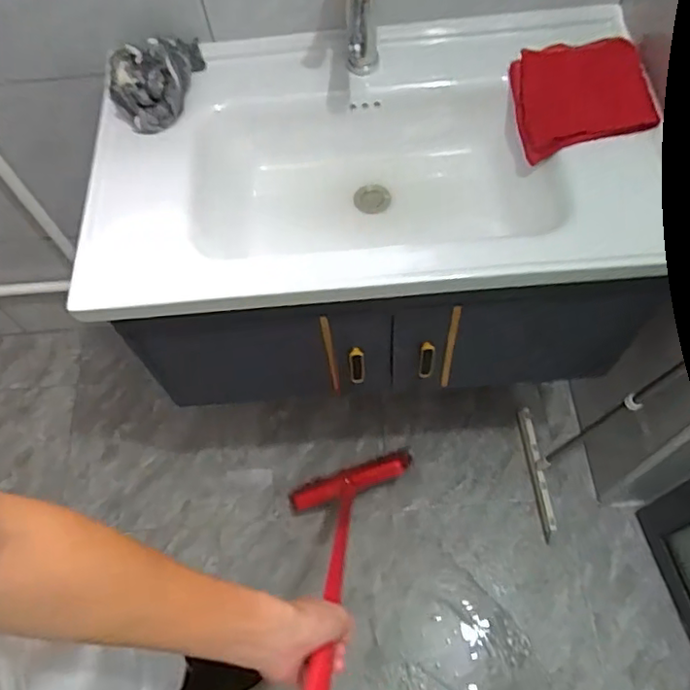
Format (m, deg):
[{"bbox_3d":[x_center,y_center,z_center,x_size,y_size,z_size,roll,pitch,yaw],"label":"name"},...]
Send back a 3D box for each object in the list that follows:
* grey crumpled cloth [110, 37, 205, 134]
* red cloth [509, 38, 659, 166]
[{"bbox_3d":[-0.287,-0.395,0.930,0.140,0.073,0.146,-9,63,-1],"label":"grey crumpled cloth"},{"bbox_3d":[0.329,-0.364,0.874,0.168,0.029,0.174,-14,73,18],"label":"red cloth"}]

